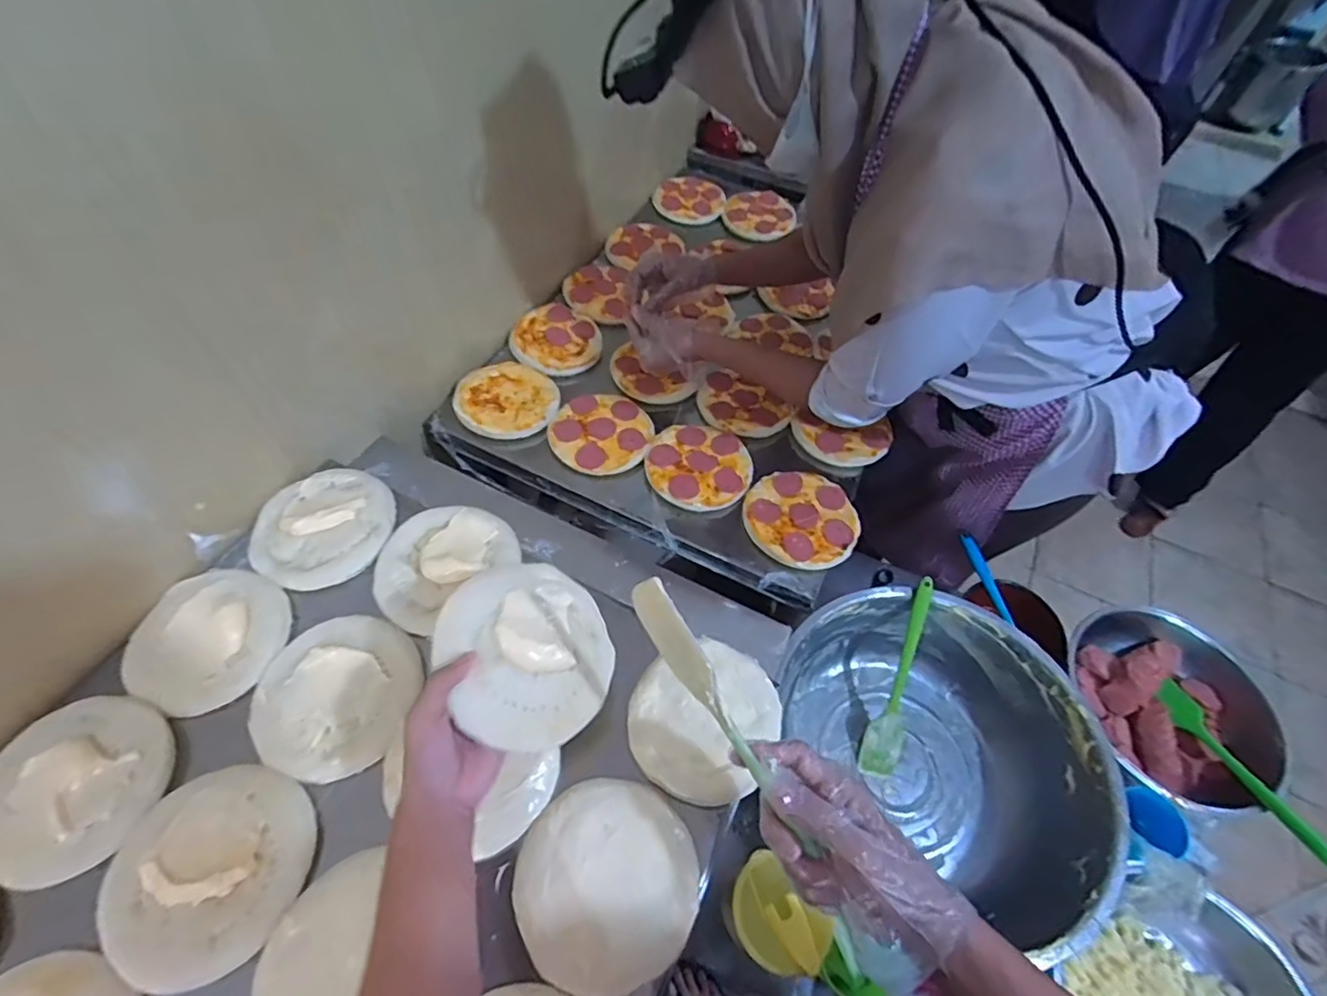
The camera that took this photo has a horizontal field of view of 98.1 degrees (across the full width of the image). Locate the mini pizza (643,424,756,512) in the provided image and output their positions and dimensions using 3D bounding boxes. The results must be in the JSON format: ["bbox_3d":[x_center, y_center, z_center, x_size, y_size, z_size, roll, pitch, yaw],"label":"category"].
[{"bbox_3d":[0.053,-0.050,0.816,0.146,0.011,0.147,1,55,-2],"label":"mini pizza"}]

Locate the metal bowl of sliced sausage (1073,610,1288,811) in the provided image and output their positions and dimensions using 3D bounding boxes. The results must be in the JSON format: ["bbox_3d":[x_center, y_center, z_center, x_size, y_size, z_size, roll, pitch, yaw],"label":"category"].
[{"bbox_3d":[0.677,0.297,0.803,0.253,0.124,0.250,1,55,-2],"label":"metal bowl of sliced sausage"}]

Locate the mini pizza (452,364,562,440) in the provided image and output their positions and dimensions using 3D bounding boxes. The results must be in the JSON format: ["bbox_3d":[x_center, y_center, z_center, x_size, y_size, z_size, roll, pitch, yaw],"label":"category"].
[{"bbox_3d":[-0.237,-0.149,0.860,0.154,0.016,0.143,1,55,-2],"label":"mini pizza"}]

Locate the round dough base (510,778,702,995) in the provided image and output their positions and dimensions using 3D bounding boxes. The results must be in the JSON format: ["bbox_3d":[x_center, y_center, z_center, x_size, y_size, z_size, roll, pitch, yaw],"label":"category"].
[{"bbox_3d":[-0.047,0.309,0.469,0.142,0.011,0.142,1,55,-2],"label":"round dough base"}]

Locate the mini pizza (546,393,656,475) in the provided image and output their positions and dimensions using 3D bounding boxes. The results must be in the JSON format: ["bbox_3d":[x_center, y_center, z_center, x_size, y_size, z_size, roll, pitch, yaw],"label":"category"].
[{"bbox_3d":[-0.090,-0.100,0.844,0.145,0.012,0.148,1,55,-2],"label":"mini pizza"}]

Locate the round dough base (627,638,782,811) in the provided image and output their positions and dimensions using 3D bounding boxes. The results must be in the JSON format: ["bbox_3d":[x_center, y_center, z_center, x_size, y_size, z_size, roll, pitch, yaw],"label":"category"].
[{"bbox_3d":[0.038,0.204,0.543,0.131,0.022,0.140,1,55,-2],"label":"round dough base"}]

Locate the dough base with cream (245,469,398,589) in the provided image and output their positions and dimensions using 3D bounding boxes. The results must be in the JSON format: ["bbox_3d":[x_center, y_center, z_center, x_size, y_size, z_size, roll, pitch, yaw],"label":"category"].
[{"bbox_3d":[-0.383,0.028,0.642,0.155,0.017,0.140,9,55,4],"label":"dough base with cream"}]

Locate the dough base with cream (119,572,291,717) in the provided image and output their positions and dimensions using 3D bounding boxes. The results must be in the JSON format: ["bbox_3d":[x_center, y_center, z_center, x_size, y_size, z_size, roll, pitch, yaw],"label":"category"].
[{"bbox_3d":[-0.453,0.135,0.569,0.136,0.011,0.135,1,55,-2],"label":"dough base with cream"}]

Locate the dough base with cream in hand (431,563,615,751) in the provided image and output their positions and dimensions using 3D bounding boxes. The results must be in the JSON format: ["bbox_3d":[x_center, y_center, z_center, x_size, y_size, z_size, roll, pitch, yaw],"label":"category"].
[{"bbox_3d":[-0.109,0.127,0.482,0.138,0.018,0.145,17,55,-27],"label":"dough base with cream in hand"}]

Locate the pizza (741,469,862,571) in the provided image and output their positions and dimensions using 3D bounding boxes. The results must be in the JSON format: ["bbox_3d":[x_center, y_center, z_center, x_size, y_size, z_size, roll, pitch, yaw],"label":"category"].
[{"bbox_3d":[0.188,0.022,0.773,0.148,0.007,0.150,1,55,-2],"label":"pizza"}]

